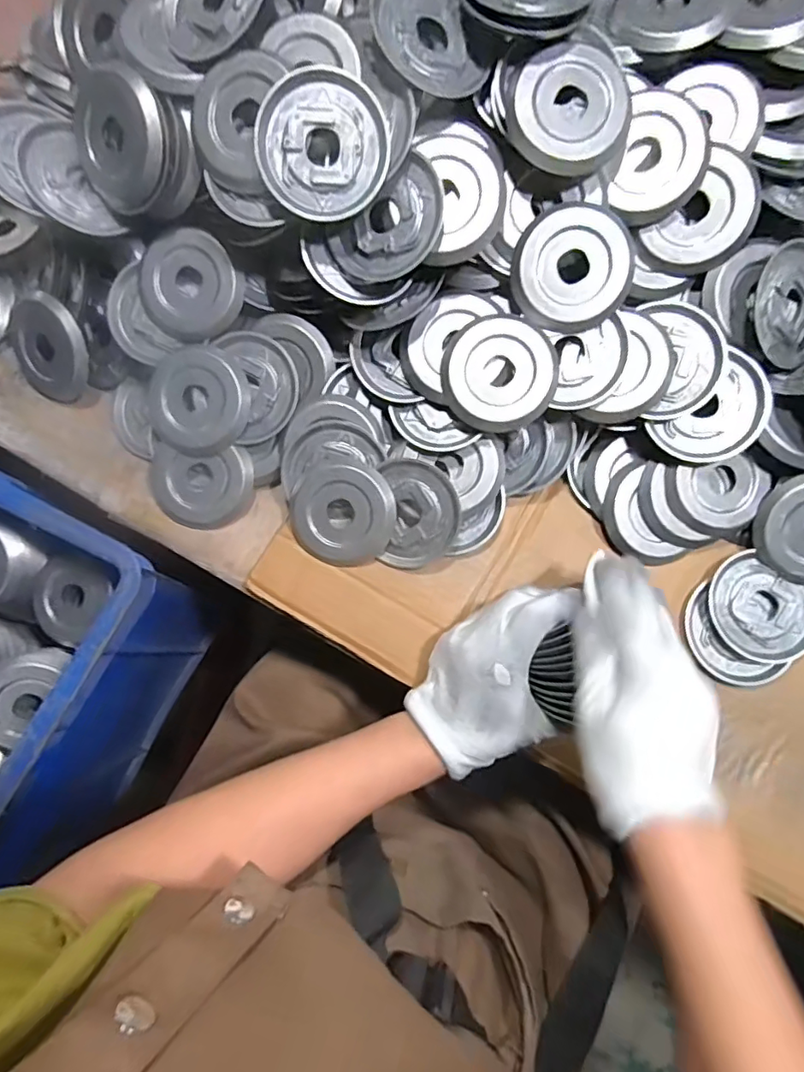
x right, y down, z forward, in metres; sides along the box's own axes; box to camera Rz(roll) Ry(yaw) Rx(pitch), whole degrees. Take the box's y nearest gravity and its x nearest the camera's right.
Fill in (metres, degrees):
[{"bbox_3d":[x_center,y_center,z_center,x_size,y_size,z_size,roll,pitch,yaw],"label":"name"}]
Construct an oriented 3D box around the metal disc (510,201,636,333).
[{"bbox_3d":[0.121,-0.191,0.395,0.080,0.009,0.084,1,98,6],"label":"metal disc"}]

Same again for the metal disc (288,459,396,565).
[{"bbox_3d":[-0.046,-0.017,0.435,0.079,0.010,0.080,2,100,10],"label":"metal disc"}]

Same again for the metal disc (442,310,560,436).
[{"bbox_3d":[0.072,-0.120,0.410,0.082,0.008,0.082,0,94,5],"label":"metal disc"}]

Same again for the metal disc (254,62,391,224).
[{"bbox_3d":[-0.053,-0.256,0.365,0.083,0.008,0.085,0,105,-1],"label":"metal disc"}]

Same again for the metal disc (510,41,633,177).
[{"bbox_3d":[0.113,-0.286,0.371,0.077,0.012,0.073,0,100,-1],"label":"metal disc"}]

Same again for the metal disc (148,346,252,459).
[{"bbox_3d":[-0.162,-0.108,0.444,0.081,0.010,0.084,1,96,8],"label":"metal disc"}]

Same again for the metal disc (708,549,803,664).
[{"bbox_3d":[0.278,0.058,0.428,0.084,0.005,0.071,31,81,8],"label":"metal disc"}]

